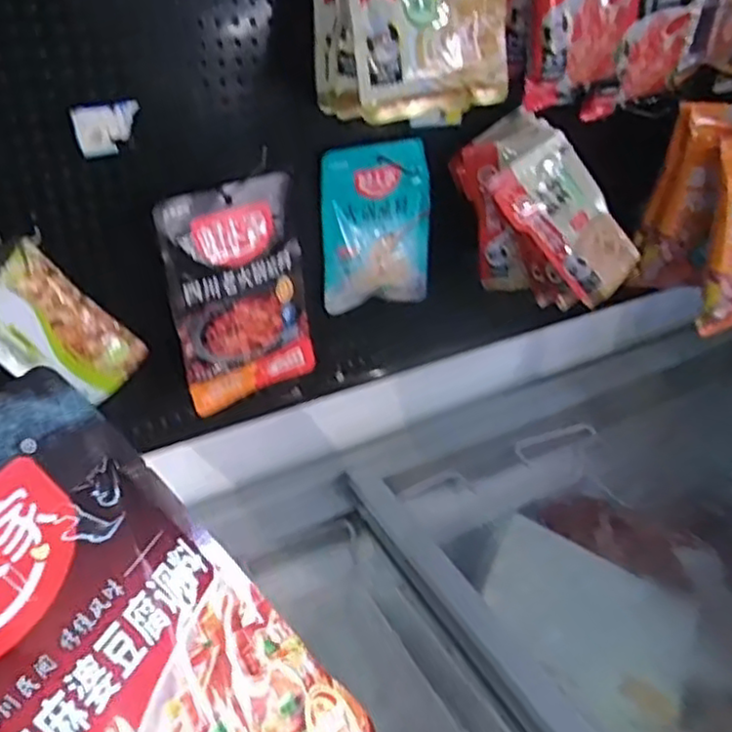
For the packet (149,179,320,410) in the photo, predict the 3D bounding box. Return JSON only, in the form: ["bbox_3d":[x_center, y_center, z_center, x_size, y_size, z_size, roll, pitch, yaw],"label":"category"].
[{"bbox_3d":[-0.126,-0.071,0.702,0.150,0.219,0.042,-22,41,-31],"label":"packet"}]

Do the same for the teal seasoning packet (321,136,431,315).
[{"bbox_3d":[0.014,-0.153,0.761,0.125,0.181,0.022,-8,36,-15],"label":"teal seasoning packet"}]

